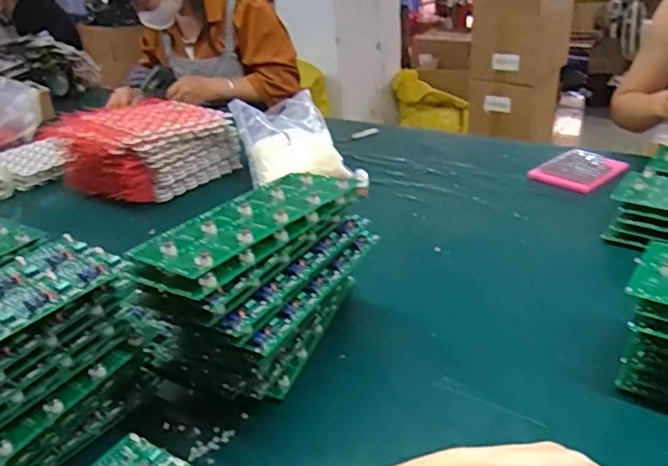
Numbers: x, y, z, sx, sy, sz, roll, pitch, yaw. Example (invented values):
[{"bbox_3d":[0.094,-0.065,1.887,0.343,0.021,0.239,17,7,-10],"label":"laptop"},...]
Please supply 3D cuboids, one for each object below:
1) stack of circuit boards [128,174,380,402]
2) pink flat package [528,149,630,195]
[{"bbox_3d":[-0.068,0.056,0.592,0.134,0.176,0.249,14,32,33],"label":"stack of circuit boards"},{"bbox_3d":[0.427,-0.110,1.002,0.120,0.011,0.120,-34,41,-21],"label":"pink flat package"}]

